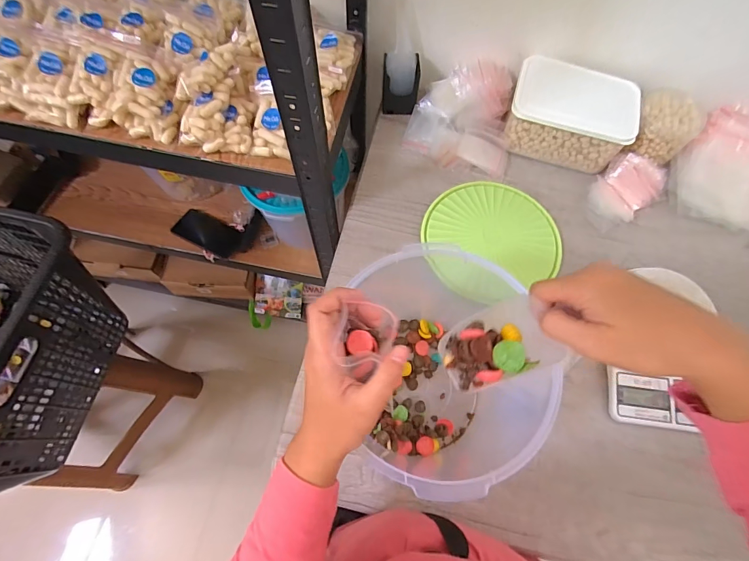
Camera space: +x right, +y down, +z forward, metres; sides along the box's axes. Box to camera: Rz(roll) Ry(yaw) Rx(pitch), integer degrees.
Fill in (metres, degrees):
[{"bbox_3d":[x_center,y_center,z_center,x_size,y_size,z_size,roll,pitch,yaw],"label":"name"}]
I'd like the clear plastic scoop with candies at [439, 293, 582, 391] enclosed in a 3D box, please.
[{"bbox_3d":[0.090,0.047,0.275,0.080,0.028,0.057,-20,69,-9],"label":"clear plastic scoop with candies"}]

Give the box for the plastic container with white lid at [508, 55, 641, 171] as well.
[{"bbox_3d":[0.312,-0.268,0.612,0.187,0.082,0.123,19,68,7],"label":"plastic container with white lid"}]

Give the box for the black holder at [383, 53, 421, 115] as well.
[{"bbox_3d":[0.047,-0.331,0.652,0.064,0.068,0.063,-1,67,-2],"label":"black holder"}]

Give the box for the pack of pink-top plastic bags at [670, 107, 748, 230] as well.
[{"bbox_3d":[0.577,-0.173,0.610,0.167,0.062,0.192,42,72,15],"label":"pack of pink-top plastic bags"}]

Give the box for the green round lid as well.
[{"bbox_3d":[0.175,-0.067,0.577,0.195,0.011,0.193,-14,68,-7],"label":"green round lid"}]

